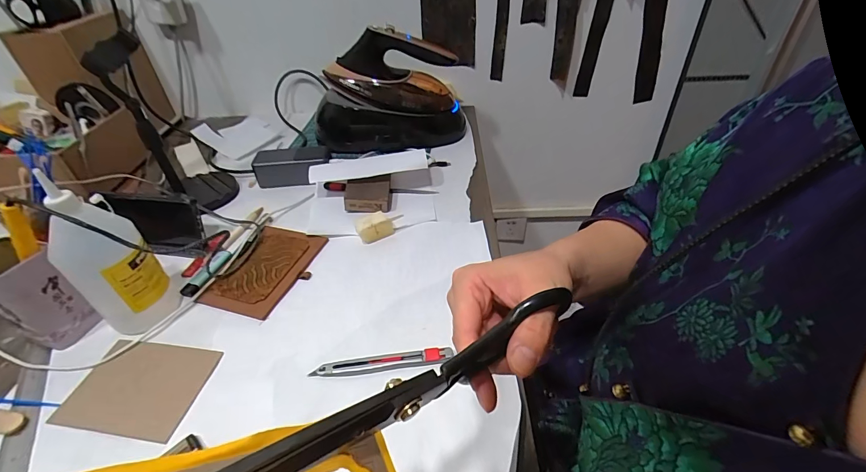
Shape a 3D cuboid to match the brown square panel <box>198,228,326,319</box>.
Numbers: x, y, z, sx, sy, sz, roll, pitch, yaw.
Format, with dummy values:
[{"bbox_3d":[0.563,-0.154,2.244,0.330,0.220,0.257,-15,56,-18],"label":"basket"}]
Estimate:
[{"bbox_3d":[-0.224,0.042,0.529,0.110,0.007,0.149,10,41,15],"label":"brown square panel"}]

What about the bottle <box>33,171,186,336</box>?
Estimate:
[{"bbox_3d":[-0.357,0.032,0.432,0.061,0.175,0.079,25,47,30],"label":"bottle"}]

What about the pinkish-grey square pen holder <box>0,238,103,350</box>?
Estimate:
[{"bbox_3d":[-0.462,0.069,0.444,0.085,0.114,0.062,18,44,24],"label":"pinkish-grey square pen holder"}]

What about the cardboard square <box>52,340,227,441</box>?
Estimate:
[{"bbox_3d":[-0.314,0.158,0.414,0.145,0.006,0.096,5,40,9],"label":"cardboard square"}]

